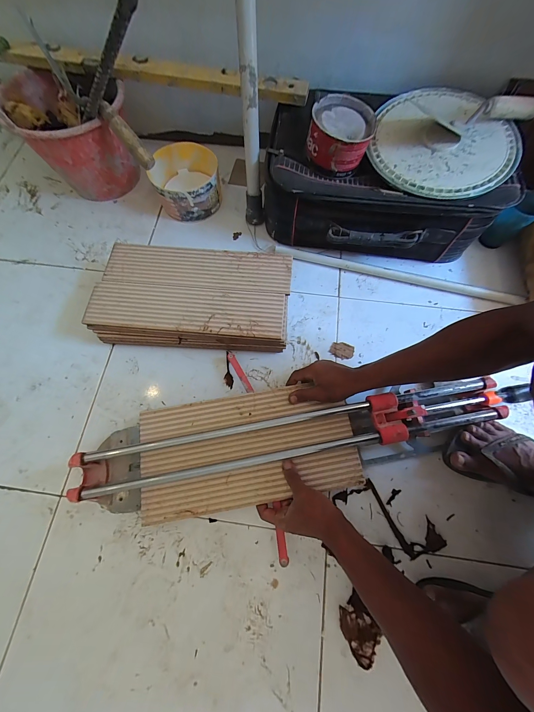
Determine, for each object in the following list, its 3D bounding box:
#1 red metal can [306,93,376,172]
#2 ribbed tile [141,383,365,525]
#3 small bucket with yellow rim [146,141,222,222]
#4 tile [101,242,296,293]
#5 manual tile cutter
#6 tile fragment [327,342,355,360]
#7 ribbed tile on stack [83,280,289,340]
[{"bbox_3d":[0.151,-0.459,0.556,0.125,0.068,0.142,13,71,5],"label":"red metal can"},{"bbox_3d":[-0.035,0.168,0.506,0.388,0.007,0.202,-10,70,-3],"label":"ribbed tile"},{"bbox_3d":[-0.206,-0.452,0.710,0.164,0.097,0.178,-19,71,-6],"label":"small bucket with yellow rim"},{"bbox_3d":[-0.145,-0.189,0.575,0.387,0.007,0.098,5,70,2],"label":"tile"},{"bbox_3d":[0.061,0.139,0.499,0.788,0.089,0.136,-11,70,-3],"label":"manual tile cutter"},{"bbox_3d":[0.166,-0.013,0.597,0.051,0.004,0.038,20,71,8],"label":"tile fragment"},{"bbox_3d":[-0.164,-0.098,0.547,0.389,0.006,0.102,5,70,2],"label":"ribbed tile on stack"}]

